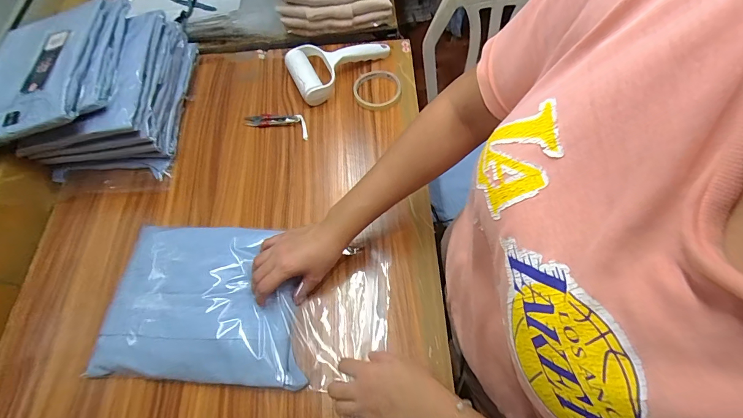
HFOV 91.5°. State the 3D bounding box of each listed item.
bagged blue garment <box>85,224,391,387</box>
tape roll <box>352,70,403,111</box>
[{"bbox_3d":[-0.165,0.122,0.488,0.369,0.040,0.203,1,63,4],"label":"bagged blue garment"},{"bbox_3d":[0.011,-0.215,0.648,0.087,0.014,0.081,-2,63,3],"label":"tape roll"}]

